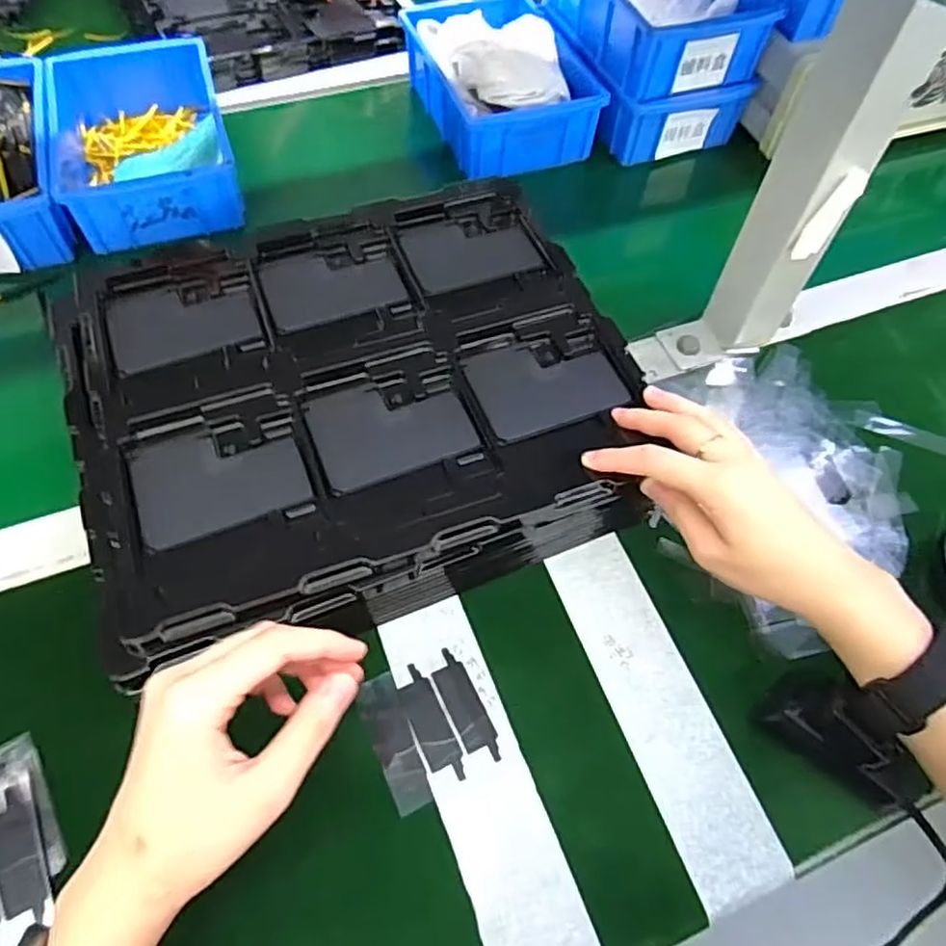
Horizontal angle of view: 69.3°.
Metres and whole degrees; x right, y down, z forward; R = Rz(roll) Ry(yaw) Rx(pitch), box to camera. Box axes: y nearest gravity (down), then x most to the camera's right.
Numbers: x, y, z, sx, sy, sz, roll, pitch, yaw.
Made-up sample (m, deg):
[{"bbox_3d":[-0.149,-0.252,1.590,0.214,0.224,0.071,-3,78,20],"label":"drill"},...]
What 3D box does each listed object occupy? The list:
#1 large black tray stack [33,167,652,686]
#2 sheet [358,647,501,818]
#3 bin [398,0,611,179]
[{"bbox_3d":[-0.077,-0.054,0.453,0.331,0.068,0.294,-19,61,-14],"label":"large black tray stack"},{"bbox_3d":[-0.024,0.138,0.376,0.062,0.004,0.069,-20,62,-18],"label":"sheet"},{"bbox_3d":[0.024,-0.381,0.655,0.142,0.066,0.208,-18,61,-13],"label":"bin"}]

